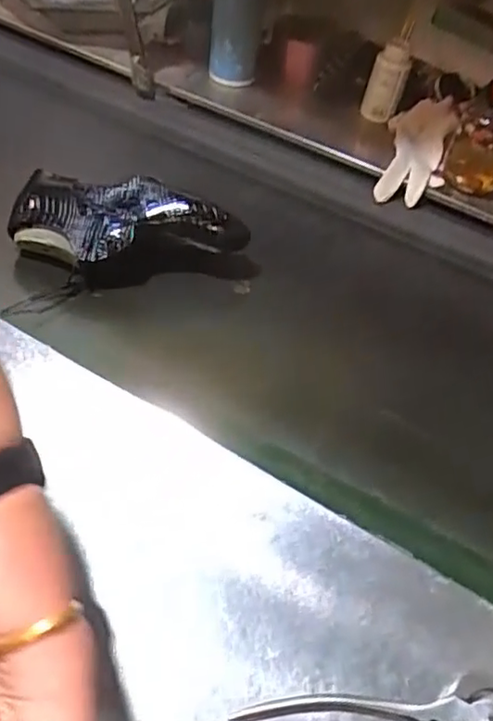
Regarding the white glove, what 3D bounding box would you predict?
[{"bbox_3d":[0.231,-0.283,0.832,0.084,0.069,0.163,14,53,5],"label":"white glove"}]

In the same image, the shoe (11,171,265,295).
[{"bbox_3d":[-0.122,-0.131,0.660,0.263,0.089,0.097,7,53,0],"label":"shoe"}]

